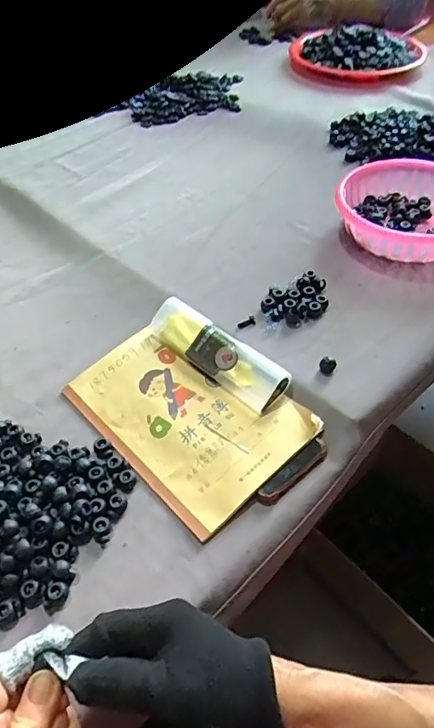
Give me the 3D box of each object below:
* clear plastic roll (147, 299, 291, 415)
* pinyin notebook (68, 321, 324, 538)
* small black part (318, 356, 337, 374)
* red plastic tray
[{"bbox_3d":[-0.002,-0.013,0.478,0.156,0.024,0.044,36,59,29],"label":"clear plastic roll"},{"bbox_3d":[-0.030,0.040,0.448,0.136,0.009,0.204,-36,57,-26],"label":"pinyin notebook"},{"bbox_3d":[0.102,0.001,0.453,0.015,0.012,0.014,-3,50,3],"label":"small black part"},{"bbox_3d":[0.264,-0.592,0.931,0.248,0.035,0.227,7,51,10],"label":"red plastic tray"}]

